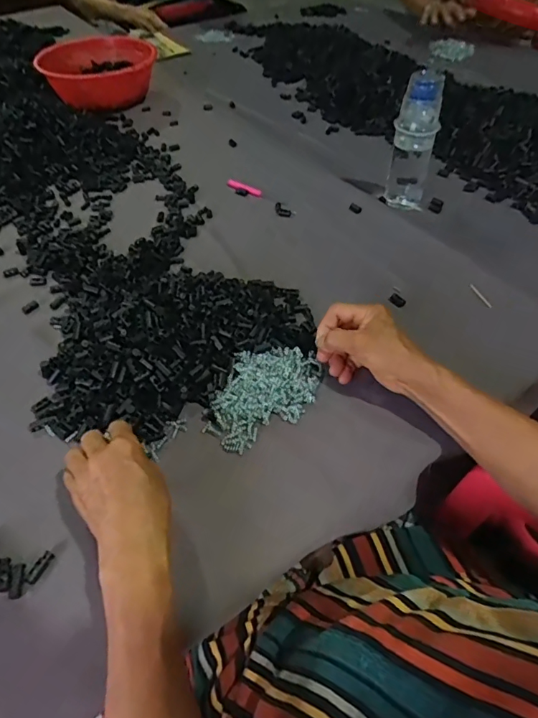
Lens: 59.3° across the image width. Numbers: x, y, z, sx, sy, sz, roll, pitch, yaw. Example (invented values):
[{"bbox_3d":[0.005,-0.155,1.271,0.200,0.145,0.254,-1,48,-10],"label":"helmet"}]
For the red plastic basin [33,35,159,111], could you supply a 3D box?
[{"bbox_3d":[-0.340,-0.577,0.965,0.207,0.096,0.207,0,49,0],"label":"red plastic basin"}]

